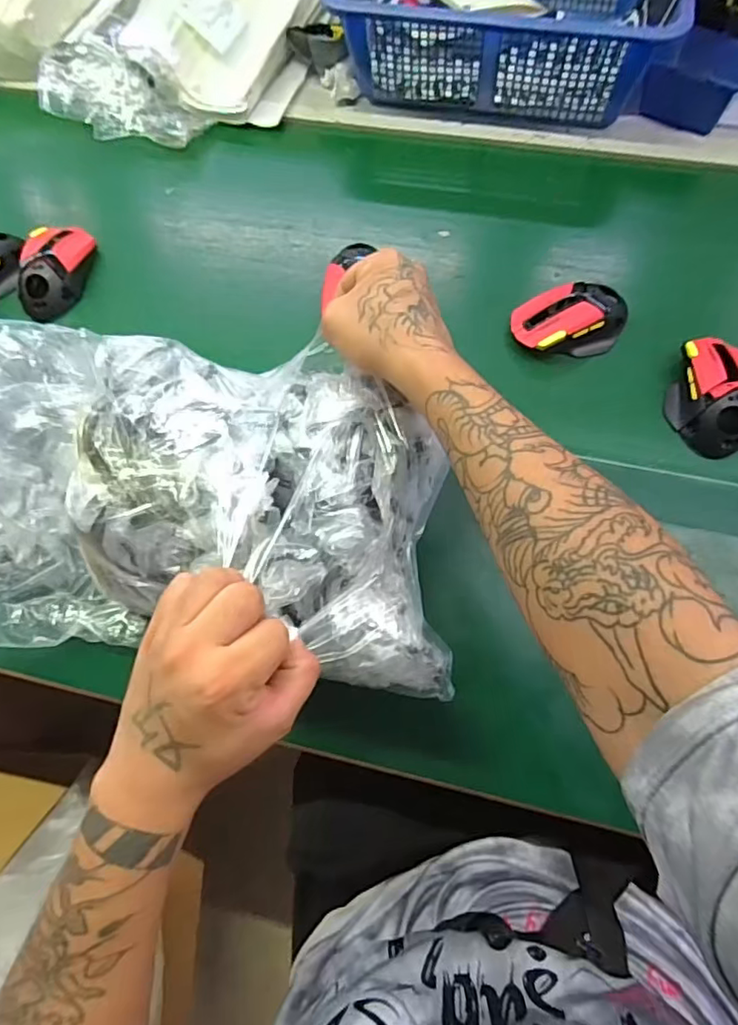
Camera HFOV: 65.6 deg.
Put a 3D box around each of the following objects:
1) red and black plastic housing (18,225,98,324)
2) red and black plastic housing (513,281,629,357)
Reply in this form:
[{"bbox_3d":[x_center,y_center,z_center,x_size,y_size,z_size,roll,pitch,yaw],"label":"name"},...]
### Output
[{"bbox_3d":[-0.348,-0.268,0.636,0.060,0.040,0.114,8,69,5],"label":"red and black plastic housing"},{"bbox_3d":[0.202,-0.195,0.578,0.111,0.042,0.067,-13,69,-3],"label":"red and black plastic housing"}]

